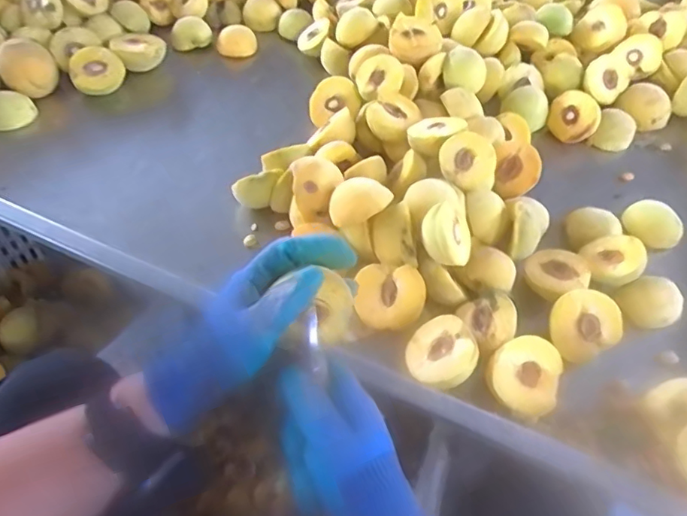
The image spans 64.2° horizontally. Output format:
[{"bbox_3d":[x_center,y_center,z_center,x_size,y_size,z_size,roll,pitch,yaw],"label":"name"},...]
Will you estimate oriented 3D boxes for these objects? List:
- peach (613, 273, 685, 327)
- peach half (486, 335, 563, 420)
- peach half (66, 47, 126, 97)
[{"bbox_3d":[0.334,0.052,0.600,0.054,0.045,0.057,2,51,-3],"label":"peach"},{"bbox_3d":[0.166,0.110,0.522,0.070,0.035,0.070,2,79,-13],"label":"peach half"},{"bbox_3d":[-0.358,-0.271,0.798,0.074,0.045,0.061,-17,55,-17],"label":"peach half"}]

